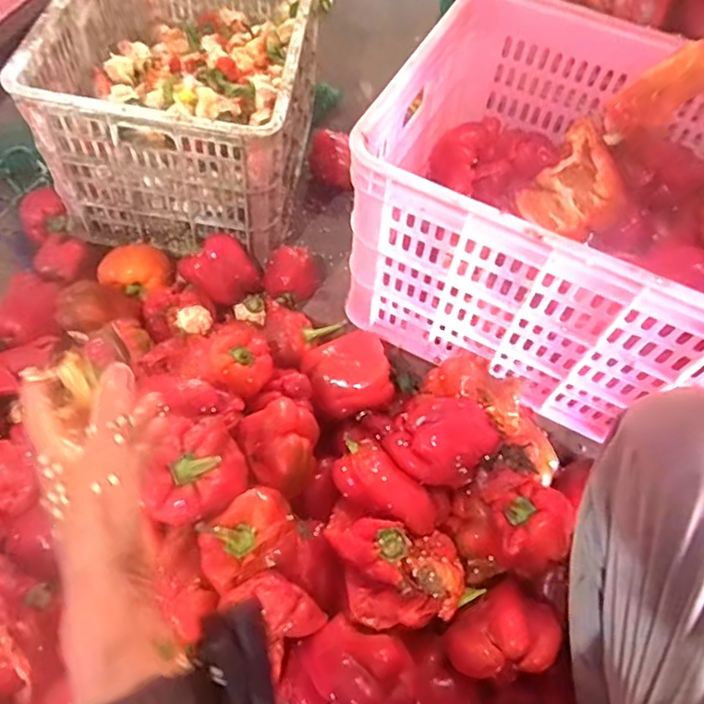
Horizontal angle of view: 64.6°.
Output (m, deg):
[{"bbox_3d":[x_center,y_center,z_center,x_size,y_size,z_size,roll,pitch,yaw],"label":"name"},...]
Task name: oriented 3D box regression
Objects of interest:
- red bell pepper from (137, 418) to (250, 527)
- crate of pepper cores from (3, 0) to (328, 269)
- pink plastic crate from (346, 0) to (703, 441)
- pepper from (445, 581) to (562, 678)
[{"bbox_3d":[-0.155,0.119,0.548,0.102,0.075,0.088,-28,65,-16],"label":"red bell pepper"},{"bbox_3d":[-0.249,-0.446,0.933,0.347,0.293,0.516,5,61,1],"label":"crate of pepper cores"},{"bbox_3d":[0.296,-0.147,0.665,0.511,0.270,0.361,27,64,13],"label":"pink plastic crate"},{"bbox_3d":[0.149,0.274,0.543,0.118,0.068,0.075,-27,65,-15],"label":"pepper"}]

